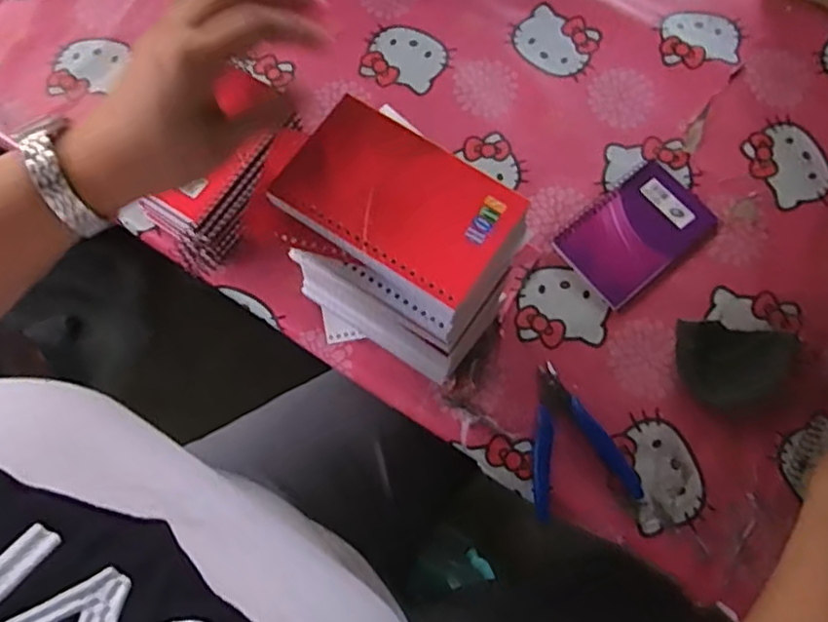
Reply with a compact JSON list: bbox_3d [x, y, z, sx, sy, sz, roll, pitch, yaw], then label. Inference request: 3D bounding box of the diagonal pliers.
[{"bbox_3d":[0.128,0.099,0.521,0.081,0.006,0.117,-10,72,-2],"label":"diagonal pliers"}]

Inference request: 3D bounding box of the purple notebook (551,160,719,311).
[{"bbox_3d":[0.197,-0.072,0.573,0.129,0.009,0.085,-37,75,-11],"label":"purple notebook"}]

